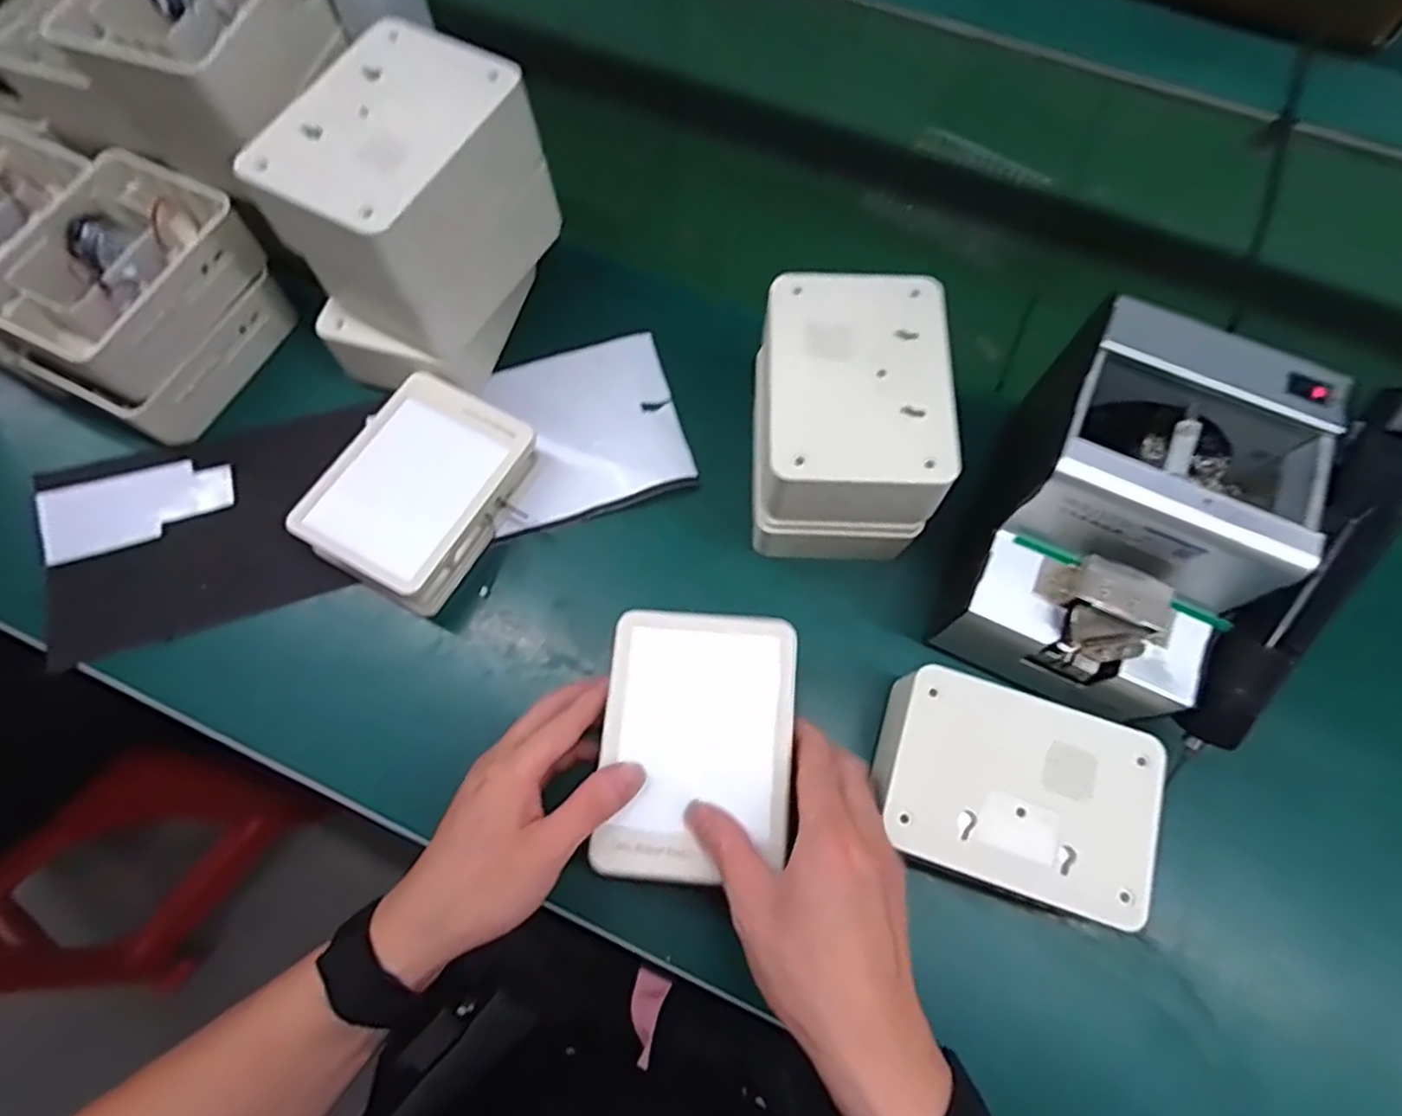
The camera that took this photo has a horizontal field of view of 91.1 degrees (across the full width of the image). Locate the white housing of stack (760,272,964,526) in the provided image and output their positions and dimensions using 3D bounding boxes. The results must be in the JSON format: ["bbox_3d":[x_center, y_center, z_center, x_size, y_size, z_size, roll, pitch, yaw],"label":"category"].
[{"bbox_3d":[0.088,-0.091,0.412,0.109,0.050,0.155,2,68,0],"label":"white housing of stack"}]

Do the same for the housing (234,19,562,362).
[{"bbox_3d":[-0.177,-0.224,0.429,0.101,0.110,0.134,28,71,10],"label":"housing"}]

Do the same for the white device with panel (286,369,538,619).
[{"bbox_3d":[-0.186,-0.046,0.462,0.099,0.046,0.140,26,70,9],"label":"white device with panel"}]

